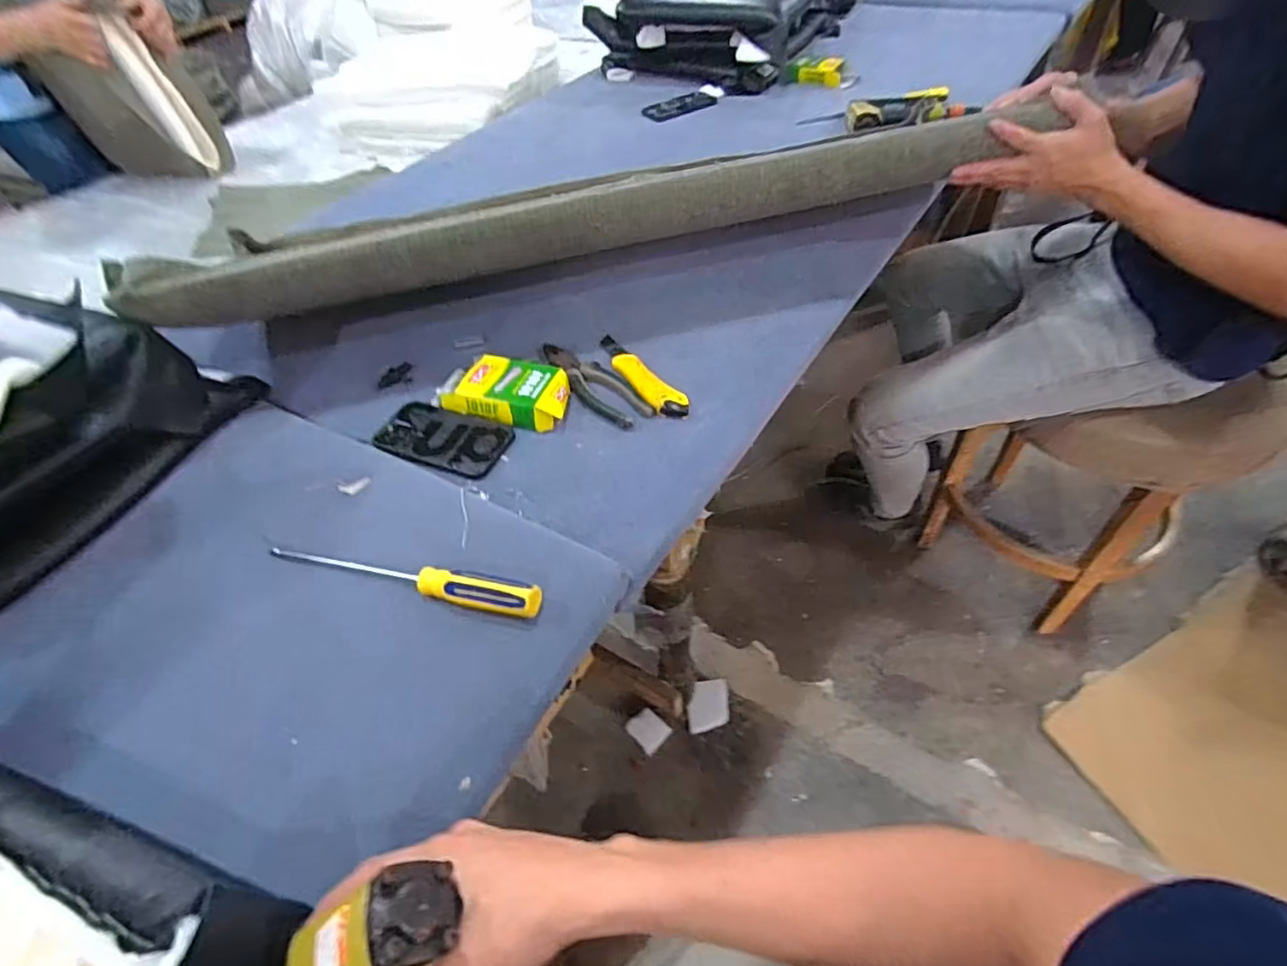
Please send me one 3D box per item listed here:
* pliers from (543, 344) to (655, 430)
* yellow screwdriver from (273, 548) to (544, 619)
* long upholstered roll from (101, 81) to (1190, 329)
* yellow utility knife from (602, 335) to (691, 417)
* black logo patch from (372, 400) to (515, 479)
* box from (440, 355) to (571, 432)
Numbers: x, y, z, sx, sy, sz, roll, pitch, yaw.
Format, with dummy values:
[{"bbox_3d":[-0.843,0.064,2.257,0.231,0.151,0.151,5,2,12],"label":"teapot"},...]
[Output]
[{"bbox_3d":[-0.069,-0.127,0.750,0.060,0.021,0.195,-33,53,-21],"label":"pliers"},{"bbox_3d":[-0.220,0.082,0.542,0.271,0.028,0.028,8,51,14],"label":"yellow screwdriver"},{"bbox_3d":[-0.085,-0.318,0.739,0.976,0.088,0.090,-14,49,-5],"label":"long upholstered roll"},{"bbox_3d":[-0.009,-0.136,0.754,0.037,0.014,0.188,-29,52,-18],"label":"yellow utility knife"},{"bbox_3d":[-0.234,-0.051,0.707,0.158,0.010,0.086,17,53,20],"label":"black logo patch"},{"bbox_3d":[-0.158,-0.112,0.734,0.148,0.028,0.086,15,52,19],"label":"box"}]

